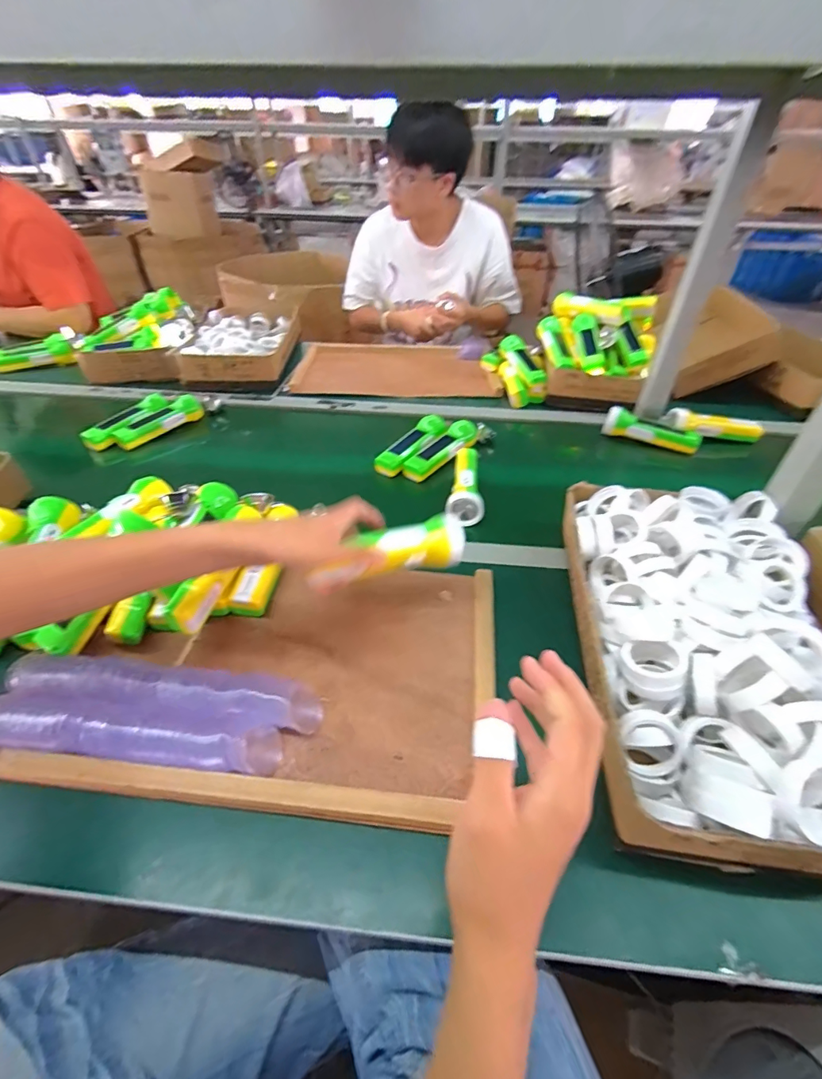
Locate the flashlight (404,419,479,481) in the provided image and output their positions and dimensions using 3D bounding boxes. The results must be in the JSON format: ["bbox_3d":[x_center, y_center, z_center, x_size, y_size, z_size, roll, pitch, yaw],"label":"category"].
[{"bbox_3d":[0.061,-0.163,0.820,0.054,0.042,0.181,27,48,28],"label":"flashlight"}]

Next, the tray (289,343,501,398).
[{"bbox_3d":[-0.044,-0.439,1.147,0.462,0.026,0.311,-1,41,0],"label":"tray"}]

